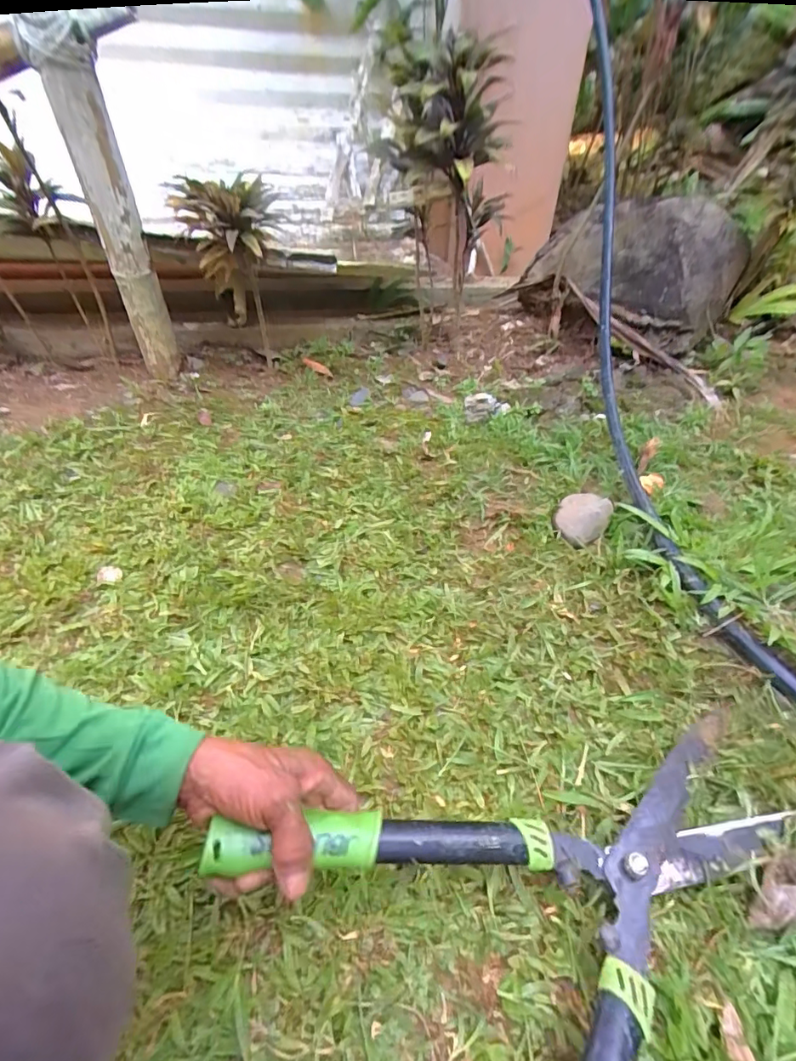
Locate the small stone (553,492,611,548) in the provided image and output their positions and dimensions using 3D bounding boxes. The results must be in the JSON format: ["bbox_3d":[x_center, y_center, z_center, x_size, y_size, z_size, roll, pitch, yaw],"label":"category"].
[{"bbox_3d":[0.273,-0.021,0.739,0.076,0.038,0.088,22,48,24],"label":"small stone"}]

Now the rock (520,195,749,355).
[{"bbox_3d":[0.535,-0.617,1.147,0.460,0.241,0.255,22,46,21],"label":"rock"}]

